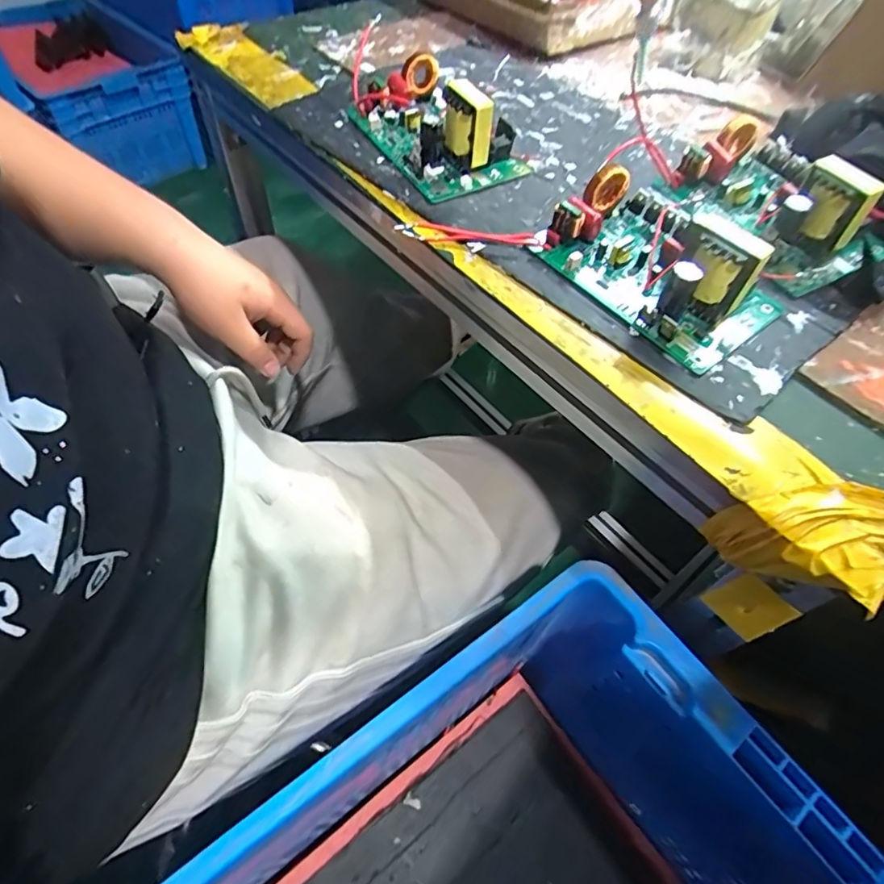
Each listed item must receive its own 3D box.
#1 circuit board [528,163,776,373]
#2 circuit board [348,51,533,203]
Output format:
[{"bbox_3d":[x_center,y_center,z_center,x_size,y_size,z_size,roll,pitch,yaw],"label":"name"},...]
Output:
[{"bbox_3d":[0.141,-0.124,0.340,0.096,0.056,0.150,-28,62,-21],"label":"circuit board"},{"bbox_3d":[-0.005,-0.267,0.433,0.097,0.052,0.162,-25,61,-19],"label":"circuit board"}]

